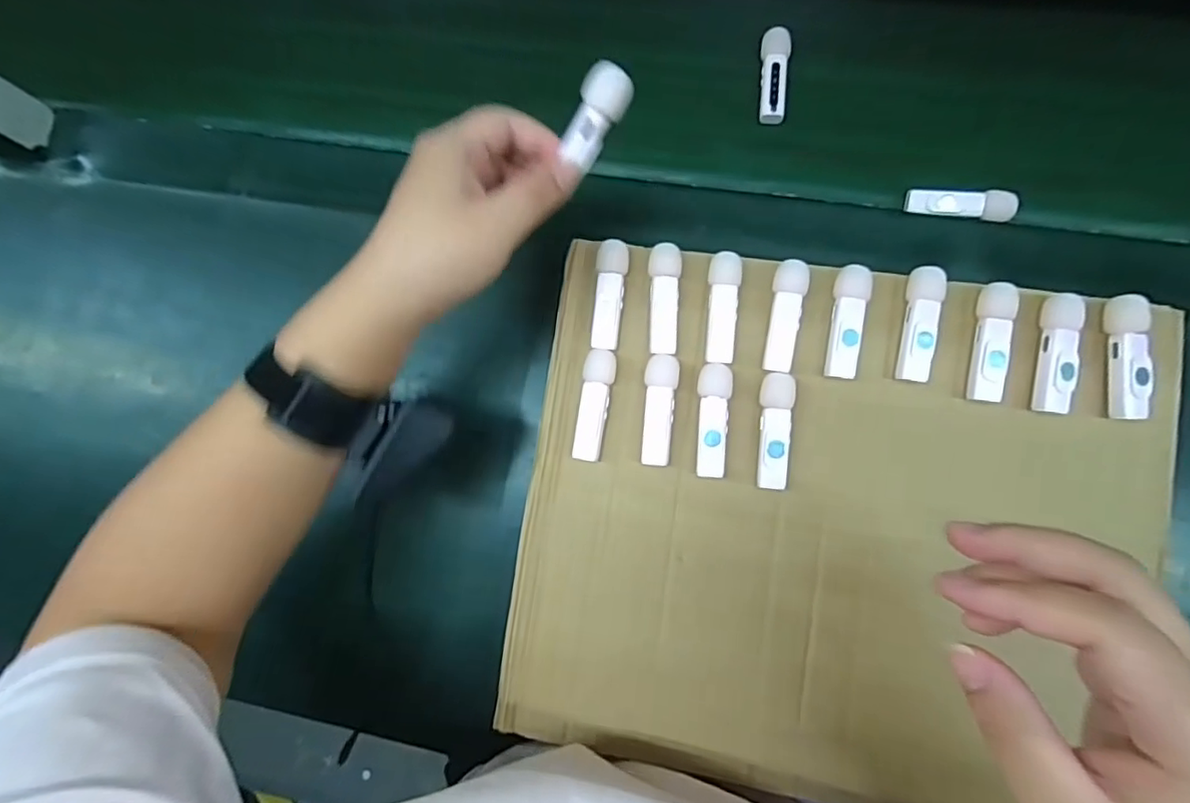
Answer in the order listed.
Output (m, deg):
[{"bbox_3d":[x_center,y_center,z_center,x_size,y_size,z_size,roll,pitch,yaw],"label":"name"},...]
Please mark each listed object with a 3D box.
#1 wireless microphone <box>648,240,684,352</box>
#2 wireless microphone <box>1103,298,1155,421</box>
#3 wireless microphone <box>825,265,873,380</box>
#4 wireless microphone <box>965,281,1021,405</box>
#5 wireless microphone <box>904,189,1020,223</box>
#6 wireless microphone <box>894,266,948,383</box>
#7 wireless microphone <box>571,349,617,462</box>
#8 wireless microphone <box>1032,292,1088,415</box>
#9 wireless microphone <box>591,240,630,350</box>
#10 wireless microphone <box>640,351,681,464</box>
[{"bbox_3d":[0.041,-0.060,0.360,0.019,0.011,0.064,4,82,7],"label":"wireless microphone"},{"bbox_3d":[0.287,-0.024,0.324,0.017,0.013,0.065,1,81,7],"label":"wireless microphone"},{"bbox_3d":[0.144,-0.044,0.346,0.018,0.016,0.062,6,82,7],"label":"wireless microphone"},{"bbox_3d":[0.219,-0.032,0.334,0.016,0.016,0.064,6,82,7],"label":"wireless microphone"},{"bbox_3d":[0.239,-0.128,0.395,0.063,0.011,0.019,7,82,7],"label":"wireless microphone"},{"bbox_3d":[0.182,-0.043,0.340,0.017,0.017,0.064,11,82,8],"label":"wireless microphone"},{"bbox_3d":[0.000,0.003,0.361,0.017,0.013,0.065,8,82,8],"label":"wireless microphone"},{"bbox_3d":[0.252,-0.026,0.328,0.017,0.013,0.063,9,82,8],"label":"wireless microphone"},{"bbox_3d":[0.008,-0.064,0.365,0.018,0.013,0.065,8,82,8],"label":"wireless microphone"},{"bbox_3d":[0.037,0.005,0.356,0.018,0.011,0.064,7,82,7],"label":"wireless microphone"}]

